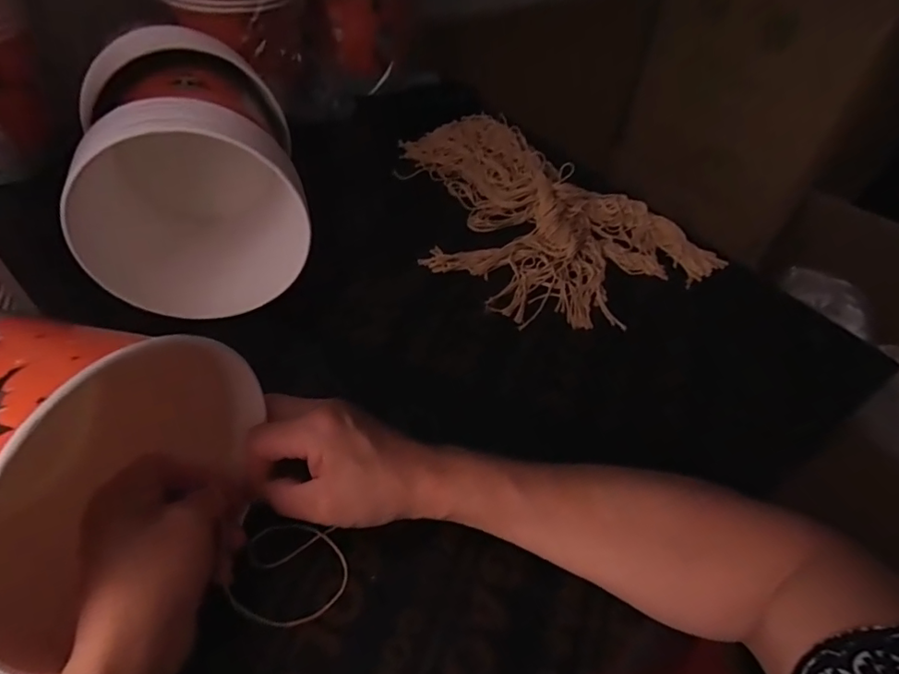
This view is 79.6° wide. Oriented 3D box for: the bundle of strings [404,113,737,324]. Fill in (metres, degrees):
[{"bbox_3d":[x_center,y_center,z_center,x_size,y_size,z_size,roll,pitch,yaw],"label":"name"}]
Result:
[{"bbox_3d":[0.065,-0.131,0.560,0.354,0.029,0.213,38,56,26],"label":"bundle of strings"}]

